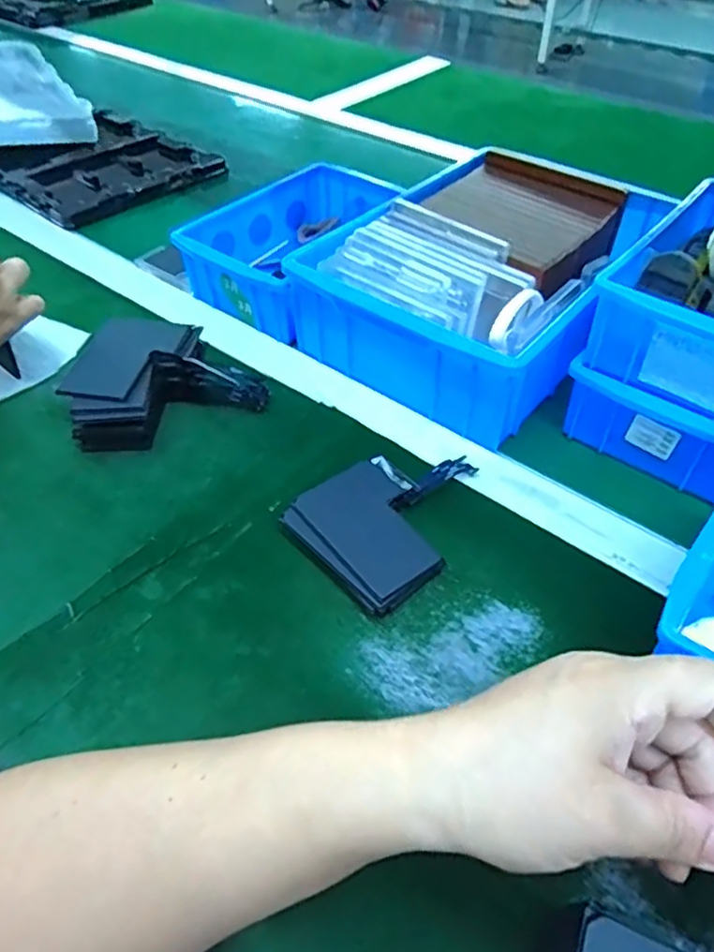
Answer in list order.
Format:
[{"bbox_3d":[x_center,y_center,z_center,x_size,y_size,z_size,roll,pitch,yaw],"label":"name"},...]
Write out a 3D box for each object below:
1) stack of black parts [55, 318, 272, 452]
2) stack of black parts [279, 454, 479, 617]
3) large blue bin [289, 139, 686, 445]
[{"bbox_3d":[-0.146,-0.071,0.466,0.127,0.052,0.101,-30,54,-27],"label":"stack of black parts"},{"bbox_3d":[0.027,0.023,0.400,0.123,0.022,0.085,-34,56,-29],"label":"stack of black parts"},{"bbox_3d":[0.111,-0.165,0.538,0.191,0.083,0.293,32,54,26],"label":"large blue bin"}]

